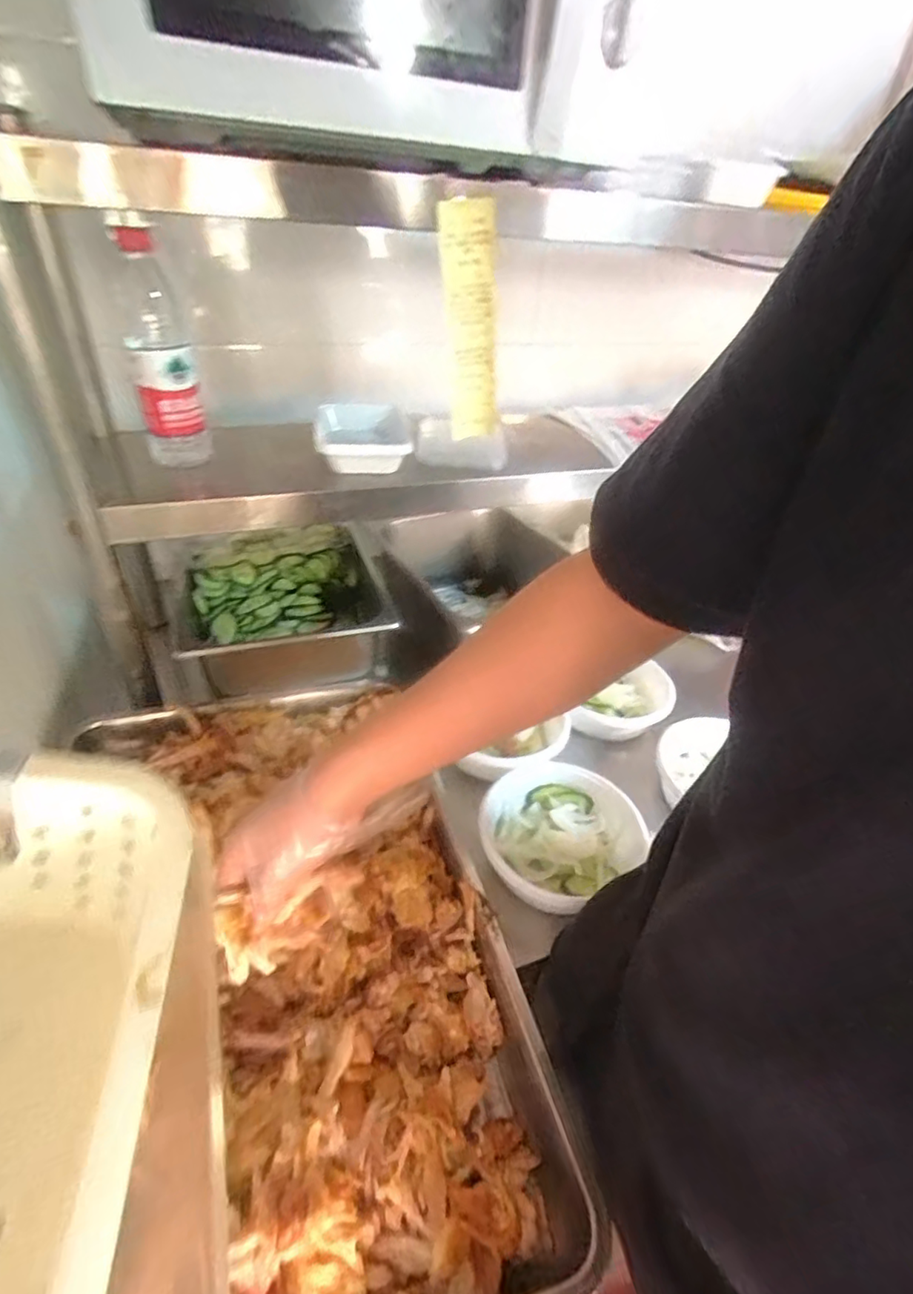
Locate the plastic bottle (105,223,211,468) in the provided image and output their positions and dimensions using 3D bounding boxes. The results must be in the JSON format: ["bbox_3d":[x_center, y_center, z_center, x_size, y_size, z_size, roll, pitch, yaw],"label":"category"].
[{"bbox_3d":[-0.312,-0.302,0.626,0.061,0.217,0.071,-12,40,-21],"label":"plastic bottle"}]

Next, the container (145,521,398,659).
[{"bbox_3d":[-0.265,-0.090,0.868,0.283,0.106,0.178,-13,40,-22],"label":"container"}]

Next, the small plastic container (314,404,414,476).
[{"bbox_3d":[-0.116,-0.262,0.730,0.112,0.040,0.156,-2,37,-9],"label":"small plastic container"}]

